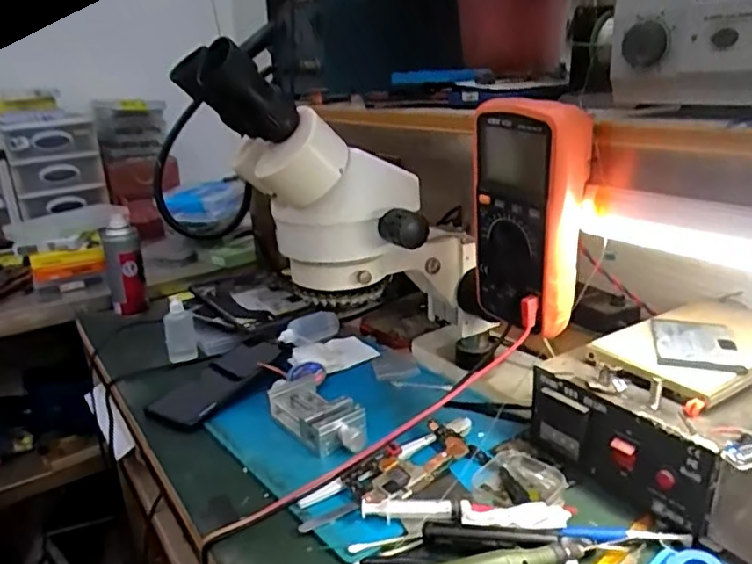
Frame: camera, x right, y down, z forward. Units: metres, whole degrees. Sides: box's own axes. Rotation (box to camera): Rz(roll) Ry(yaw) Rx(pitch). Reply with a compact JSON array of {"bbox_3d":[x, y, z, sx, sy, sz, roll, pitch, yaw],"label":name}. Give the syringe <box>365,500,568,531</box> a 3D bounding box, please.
[{"bbox_3d":[0.067,0.178,0.475,0.157,0.019,0.025,1,19,12],"label":"syringe"}]

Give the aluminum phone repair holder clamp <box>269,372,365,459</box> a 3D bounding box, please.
[{"bbox_3d":[-0.059,0.133,0.619,0.058,0.030,0.135,-17,23,-34],"label":"aluminum phone repair holder clamp"}]

